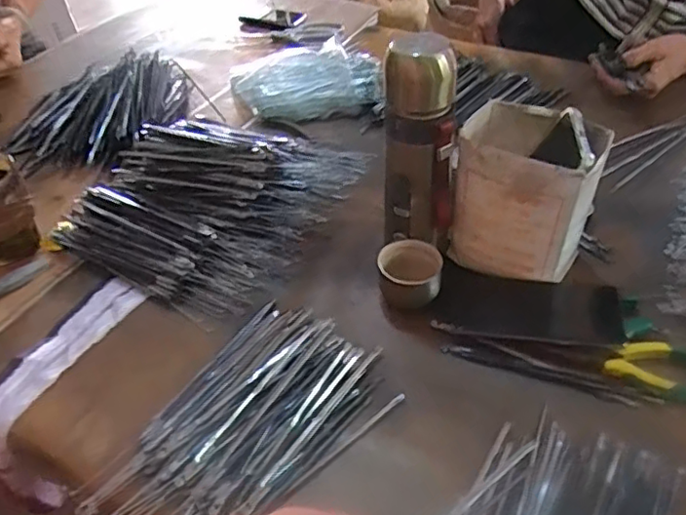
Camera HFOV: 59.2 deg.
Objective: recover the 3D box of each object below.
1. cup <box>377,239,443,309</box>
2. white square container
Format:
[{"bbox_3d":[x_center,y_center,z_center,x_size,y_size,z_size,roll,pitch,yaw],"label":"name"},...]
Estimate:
[{"bbox_3d":[0.069,0.022,0.615,0.062,0.043,0.068,-2,45,2],"label":"cup"},{"bbox_3d":[0.176,-0.063,0.597,0.123,0.151,0.105,13,47,16],"label":"white square container"}]

